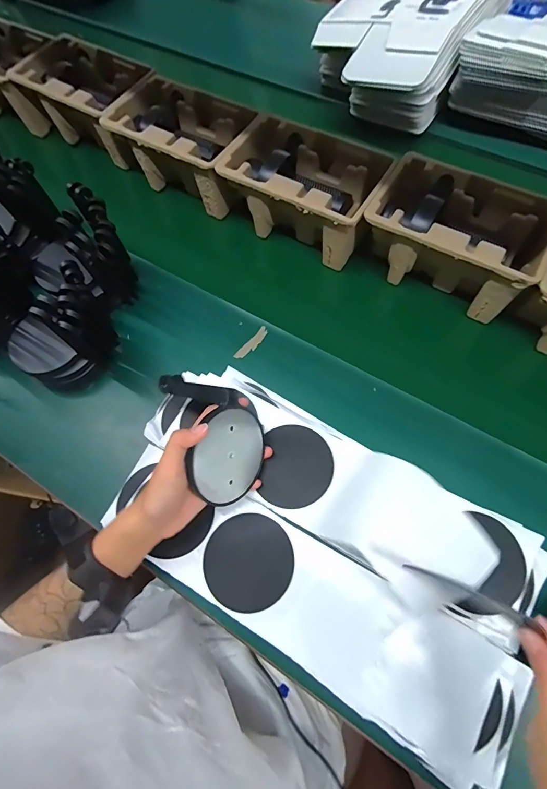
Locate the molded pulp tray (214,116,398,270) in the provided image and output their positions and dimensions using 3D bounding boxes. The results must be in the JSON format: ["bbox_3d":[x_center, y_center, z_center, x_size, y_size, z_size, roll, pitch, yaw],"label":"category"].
[{"bbox_3d":[0.041,-0.308,0.566,0.230,0.108,0.145,32,66,10],"label":"molded pulp tray"}]

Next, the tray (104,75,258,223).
[{"bbox_3d":[-0.151,-0.413,0.618,0.235,0.108,0.144,34,66,11],"label":"tray"}]

